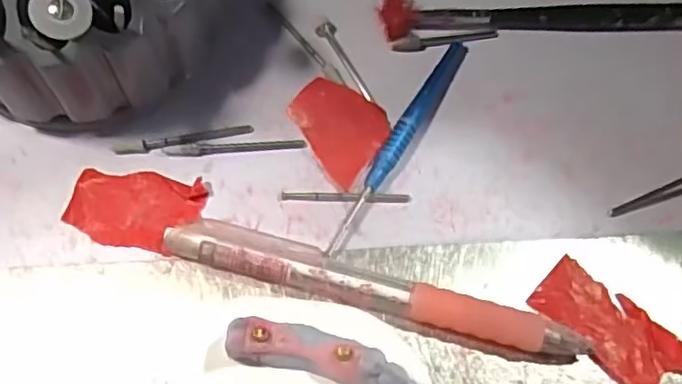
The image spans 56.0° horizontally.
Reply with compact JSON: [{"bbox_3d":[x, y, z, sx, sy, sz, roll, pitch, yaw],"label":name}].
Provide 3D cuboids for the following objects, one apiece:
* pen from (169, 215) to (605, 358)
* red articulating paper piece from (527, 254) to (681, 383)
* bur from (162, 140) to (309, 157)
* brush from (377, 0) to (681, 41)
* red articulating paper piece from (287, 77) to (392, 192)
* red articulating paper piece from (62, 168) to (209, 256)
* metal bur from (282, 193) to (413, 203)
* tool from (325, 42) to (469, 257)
[{"bbox_3d":[0.010,0.030,0.203,0.129,0.012,0.016,16,68,4],"label":"pen"},{"bbox_3d":[0.085,0.043,0.204,0.047,0.004,0.024,41,69,18],"label":"red articulating paper piece"},{"bbox_3d":[-0.037,-0.016,0.224,0.049,0.004,0.005,-3,68,-4],"label":"bur"},{"bbox_3d":[0.088,-0.067,0.247,0.147,0.011,0.014,-1,68,-3],"label":"brush"},{"bbox_3d":[0.001,-0.023,0.229,0.028,0.004,0.040,-30,72,-13],"label":"red articulating paper piece"},{"bbox_3d":[-0.069,0.005,0.215,0.043,0.004,0.027,8,68,1],"label":"red articulating paper piece"},{"bbox_3d":[0.002,0.001,0.219,0.043,0.004,0.004,1,68,-2],"label":"metal bur"},{"bbox_3d":[0.021,-0.018,0.226,0.009,0.006,0.095,29,70,9],"label":"tool"}]

